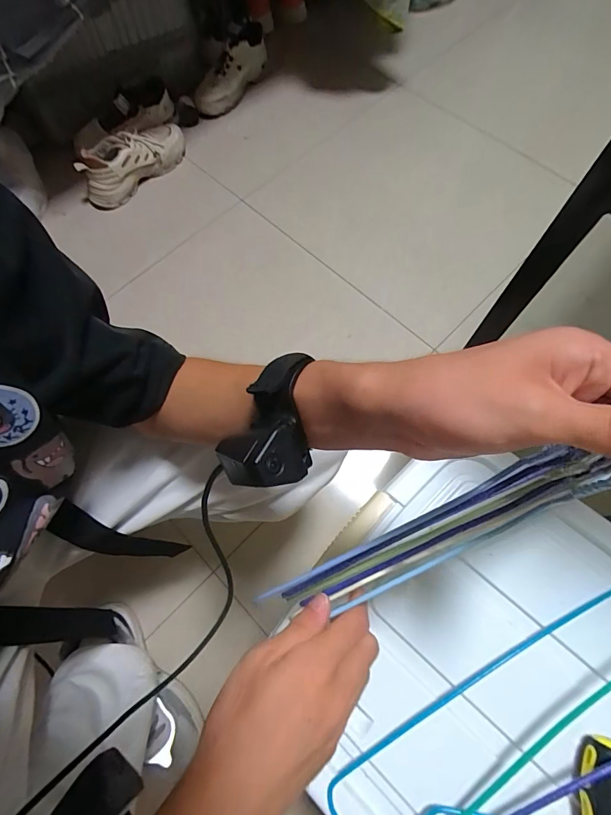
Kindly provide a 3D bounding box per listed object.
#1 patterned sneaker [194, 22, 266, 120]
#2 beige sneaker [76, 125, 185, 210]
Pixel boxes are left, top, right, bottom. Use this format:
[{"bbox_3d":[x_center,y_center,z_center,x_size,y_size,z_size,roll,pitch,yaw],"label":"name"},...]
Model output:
[{"bbox_3d":[-0.186,-0.897,1.072,0.092,0.109,0.286,23,71,11],"label":"patterned sneaker"},{"bbox_3d":[-0.415,-0.602,0.972,0.096,0.101,0.283,41,75,16],"label":"beige sneaker"}]

